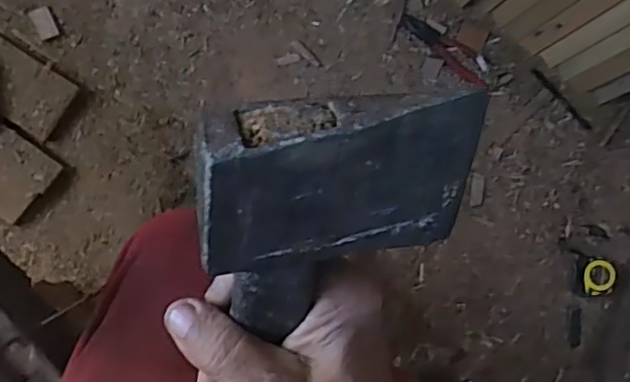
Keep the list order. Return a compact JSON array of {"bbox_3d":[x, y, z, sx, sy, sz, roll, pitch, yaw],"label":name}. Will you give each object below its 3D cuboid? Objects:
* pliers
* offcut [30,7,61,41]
[{"bbox_3d":[0.234,-0.249,1.160,0.182,0.018,0.052,31,87,-6],"label":"pliers"},{"bbox_3d":[-0.442,-0.273,1.061,0.033,0.008,0.049,-26,93,-5],"label":"offcut"}]

